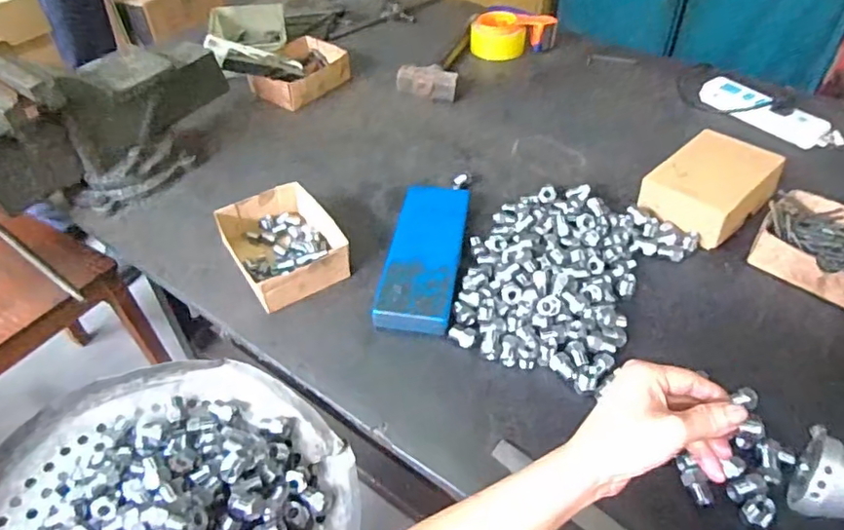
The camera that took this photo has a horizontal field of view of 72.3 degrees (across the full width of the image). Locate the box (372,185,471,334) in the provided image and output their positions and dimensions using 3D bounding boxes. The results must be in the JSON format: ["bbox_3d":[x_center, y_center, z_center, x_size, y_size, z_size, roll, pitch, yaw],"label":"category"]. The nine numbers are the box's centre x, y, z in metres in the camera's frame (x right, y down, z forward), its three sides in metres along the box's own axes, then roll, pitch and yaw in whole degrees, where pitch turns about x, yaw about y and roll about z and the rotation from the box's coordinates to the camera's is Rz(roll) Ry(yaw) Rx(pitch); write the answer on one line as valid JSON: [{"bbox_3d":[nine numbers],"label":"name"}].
[{"bbox_3d":[0.005,-0.021,0.742,0.091,0.022,0.253,6,45,7],"label":"box"}]

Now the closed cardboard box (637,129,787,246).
[{"bbox_3d":[0.392,-0.111,0.786,0.156,0.068,0.130,-35,54,-30],"label":"closed cardboard box"}]

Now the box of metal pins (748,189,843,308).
[{"bbox_3d":[0.517,-0.019,0.718,0.176,0.045,0.139,33,54,29],"label":"box of metal pins"}]

